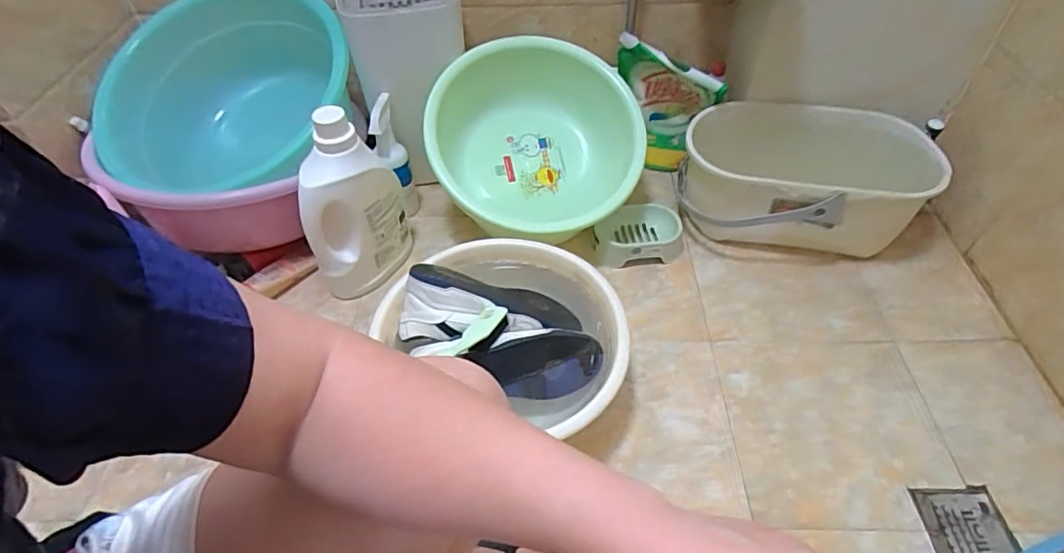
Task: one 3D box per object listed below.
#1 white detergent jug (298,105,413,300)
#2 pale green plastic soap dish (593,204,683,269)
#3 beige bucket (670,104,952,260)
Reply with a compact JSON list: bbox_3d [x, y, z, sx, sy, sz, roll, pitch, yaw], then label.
[{"bbox_3d":[-0.299,-0.123,0.926,0.163,0.302,0.139,-15,50,-10],"label":"white detergent jug"},{"bbox_3d":[0.195,-0.076,1.046,0.168,0.045,0.111,-6,49,-3],"label":"pale green plastic soap dish"},{"bbox_3d":[0.474,-0.169,1.004,0.400,0.187,0.229,2,55,19],"label":"beige bucket"}]

